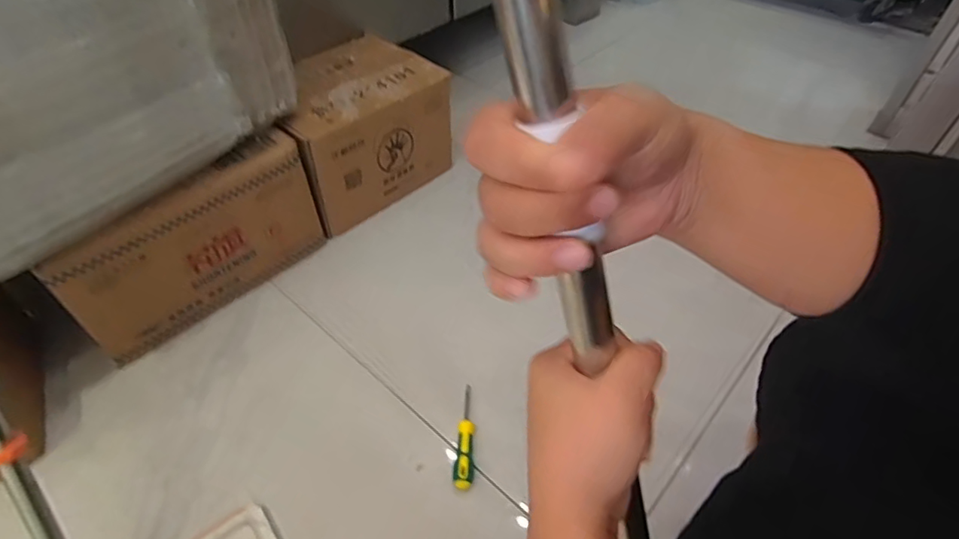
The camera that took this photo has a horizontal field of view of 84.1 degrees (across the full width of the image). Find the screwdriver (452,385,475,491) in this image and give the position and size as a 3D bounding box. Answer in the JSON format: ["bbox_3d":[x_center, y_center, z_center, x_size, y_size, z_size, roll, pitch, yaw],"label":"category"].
[{"bbox_3d":[-0.018,0.237,0.764,0.025,0.023,0.153,3,48,2],"label":"screwdriver"}]

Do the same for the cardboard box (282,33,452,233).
[{"bbox_3d":[-0.255,-0.290,1.093,0.326,0.216,0.263,-31,56,-26],"label":"cardboard box"}]

